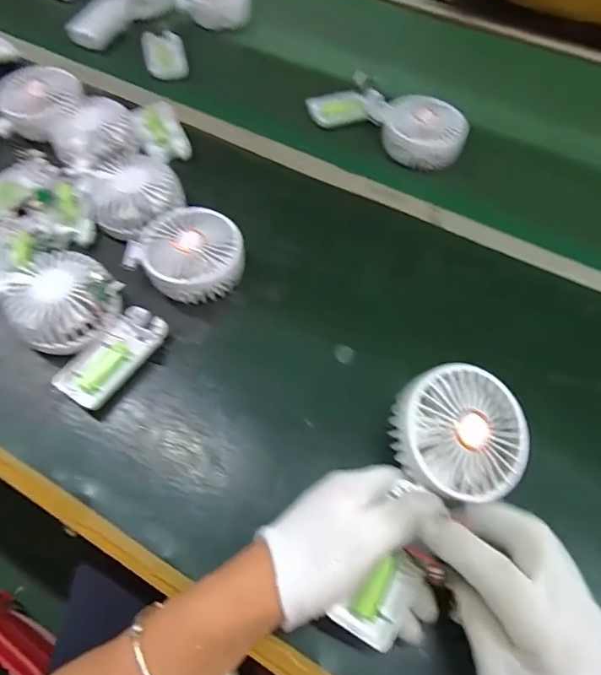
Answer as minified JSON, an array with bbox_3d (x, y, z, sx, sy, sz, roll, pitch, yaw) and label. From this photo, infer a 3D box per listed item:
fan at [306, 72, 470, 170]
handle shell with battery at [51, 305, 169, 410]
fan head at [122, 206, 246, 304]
[{"bbox_3d":[0.101,-0.264,0.568,0.193,0.047,0.076,32,62,16],"label":"fan"},{"bbox_3d":[-0.160,0.016,0.417,0.049,0.016,0.095,31,62,16],"label":"handle shell with battery"},{"bbox_3d":[-0.104,-0.076,0.452,0.102,0.045,0.086,31,62,16],"label":"fan head"}]

